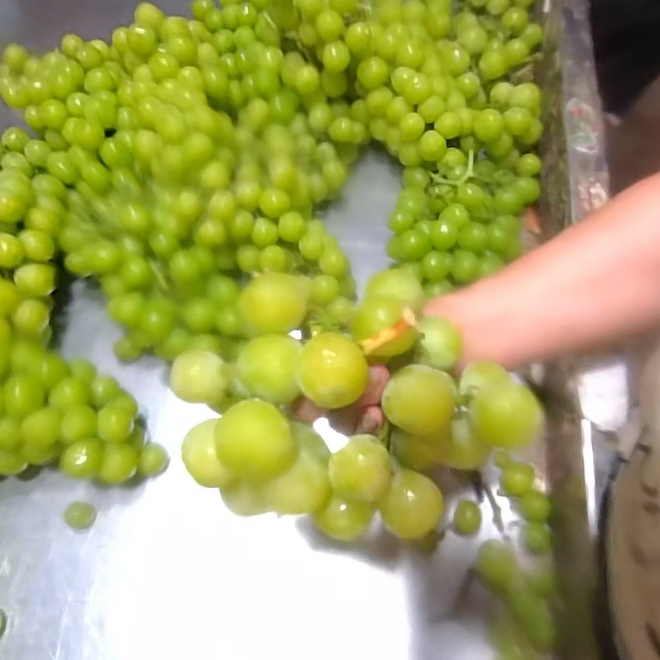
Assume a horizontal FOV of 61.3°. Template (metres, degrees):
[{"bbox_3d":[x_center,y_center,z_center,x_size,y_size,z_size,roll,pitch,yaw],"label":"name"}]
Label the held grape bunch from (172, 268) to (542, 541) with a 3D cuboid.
[{"bbox_3d":[0.012,0.030,0.236,0.142,0.070,0.098,-9,62,-2],"label":"held grape bunch"}]

